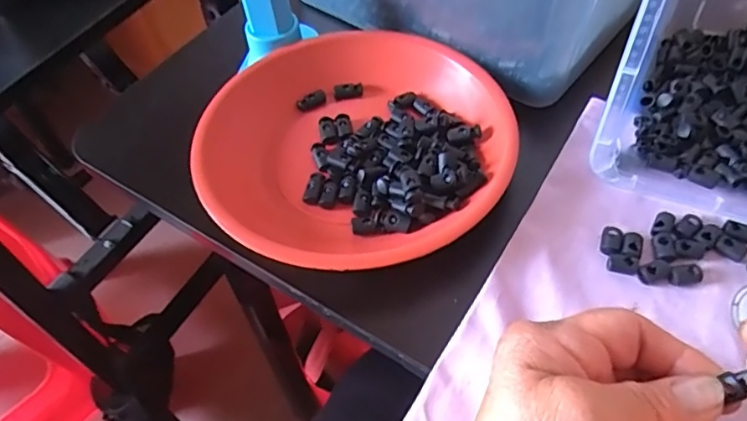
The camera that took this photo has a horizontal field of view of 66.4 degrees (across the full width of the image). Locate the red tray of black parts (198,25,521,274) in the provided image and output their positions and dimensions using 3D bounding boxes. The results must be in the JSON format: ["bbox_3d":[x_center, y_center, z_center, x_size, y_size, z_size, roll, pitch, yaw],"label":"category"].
[{"bbox_3d":[-0.009,-0.047,0.365,0.184,0.034,0.175,0,53,5],"label":"red tray of black parts"}]

